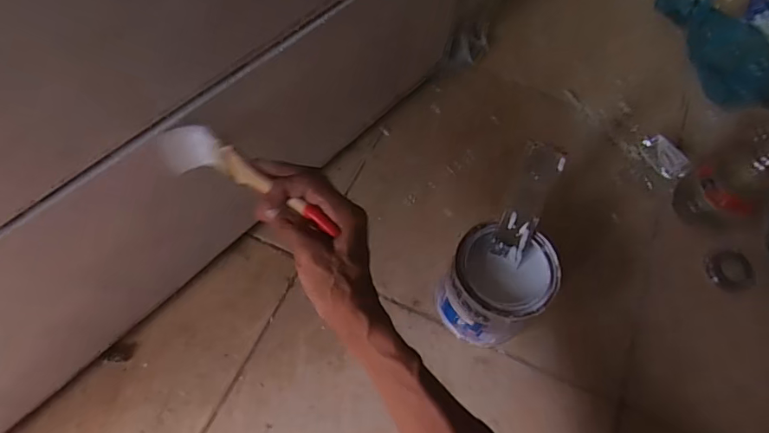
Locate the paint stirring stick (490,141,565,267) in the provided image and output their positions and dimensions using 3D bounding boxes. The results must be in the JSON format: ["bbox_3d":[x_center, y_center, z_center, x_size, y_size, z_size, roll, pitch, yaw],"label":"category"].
[{"bbox_3d":[0.142,-0.011,0.489,0.036,0.125,0.008,16,29,5],"label":"paint stirring stick"}]

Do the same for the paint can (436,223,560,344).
[{"bbox_3d":[0.120,0.079,0.541,0.101,0.117,0.101,1,62,-3],"label":"paint can"}]

